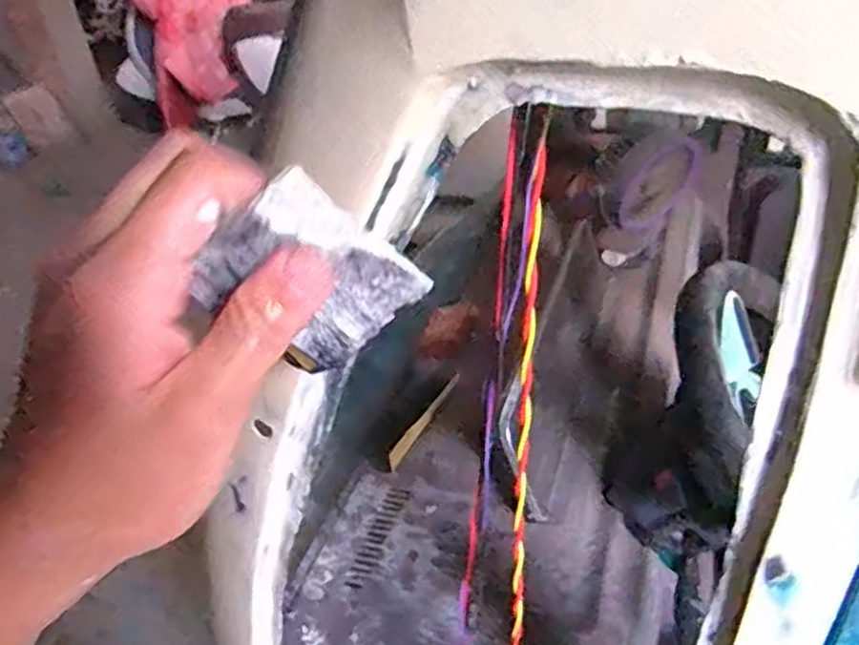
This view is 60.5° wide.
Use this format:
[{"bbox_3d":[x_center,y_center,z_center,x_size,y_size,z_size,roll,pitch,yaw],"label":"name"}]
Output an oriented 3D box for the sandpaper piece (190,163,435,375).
[{"bbox_3d":[-0.040,-0.013,0.244,0.058,0.071,0.007,-32,45,21],"label":"sandpaper piece"}]

